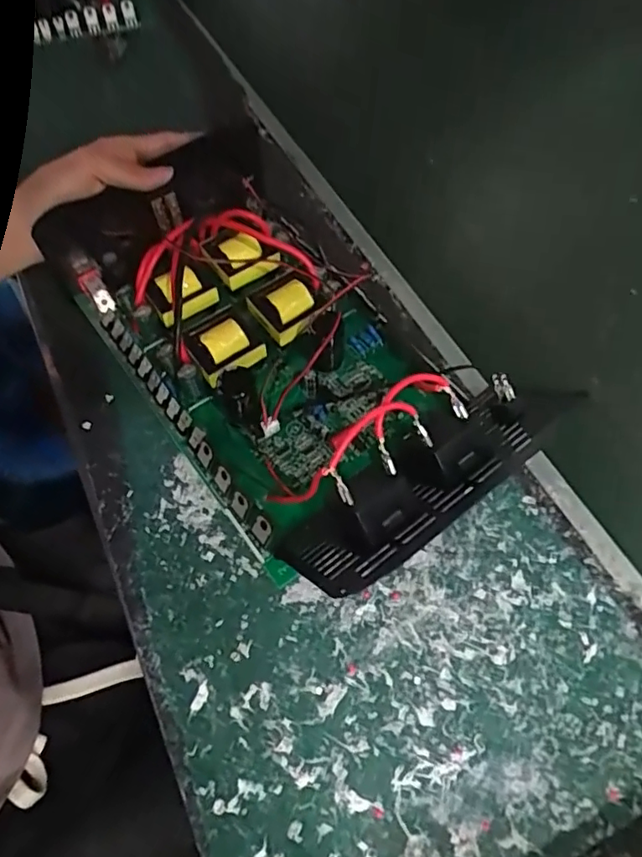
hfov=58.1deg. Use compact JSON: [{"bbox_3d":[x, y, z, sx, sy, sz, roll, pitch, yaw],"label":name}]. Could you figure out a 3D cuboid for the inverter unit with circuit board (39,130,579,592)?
[{"bbox_3d":[-0.025,-0.055,0.387,0.178,0.092,0.327,-35,63,-18],"label":"inverter unit with circuit board"}]

